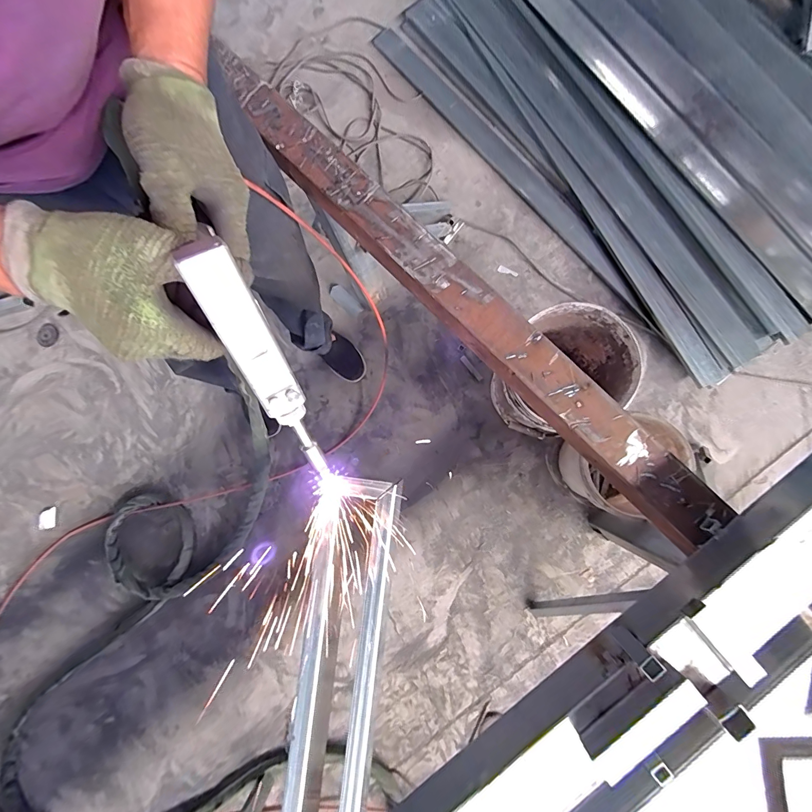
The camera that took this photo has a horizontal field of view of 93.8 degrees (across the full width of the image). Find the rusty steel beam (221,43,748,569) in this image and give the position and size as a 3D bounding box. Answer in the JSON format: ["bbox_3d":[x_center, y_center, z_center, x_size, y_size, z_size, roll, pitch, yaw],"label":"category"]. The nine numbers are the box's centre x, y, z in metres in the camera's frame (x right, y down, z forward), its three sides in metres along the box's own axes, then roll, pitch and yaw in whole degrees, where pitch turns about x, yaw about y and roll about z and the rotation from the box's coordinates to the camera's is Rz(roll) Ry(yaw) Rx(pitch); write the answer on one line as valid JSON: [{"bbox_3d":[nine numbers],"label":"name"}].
[{"bbox_3d":[0.075,-0.195,0.648,0.100,0.086,1.085,-44,83,-2],"label":"rusty steel beam"}]

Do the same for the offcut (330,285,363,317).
[{"bbox_3d":[-0.209,-0.366,1.327,0.132,0.017,0.048,41,88,7],"label":"offcut"}]

